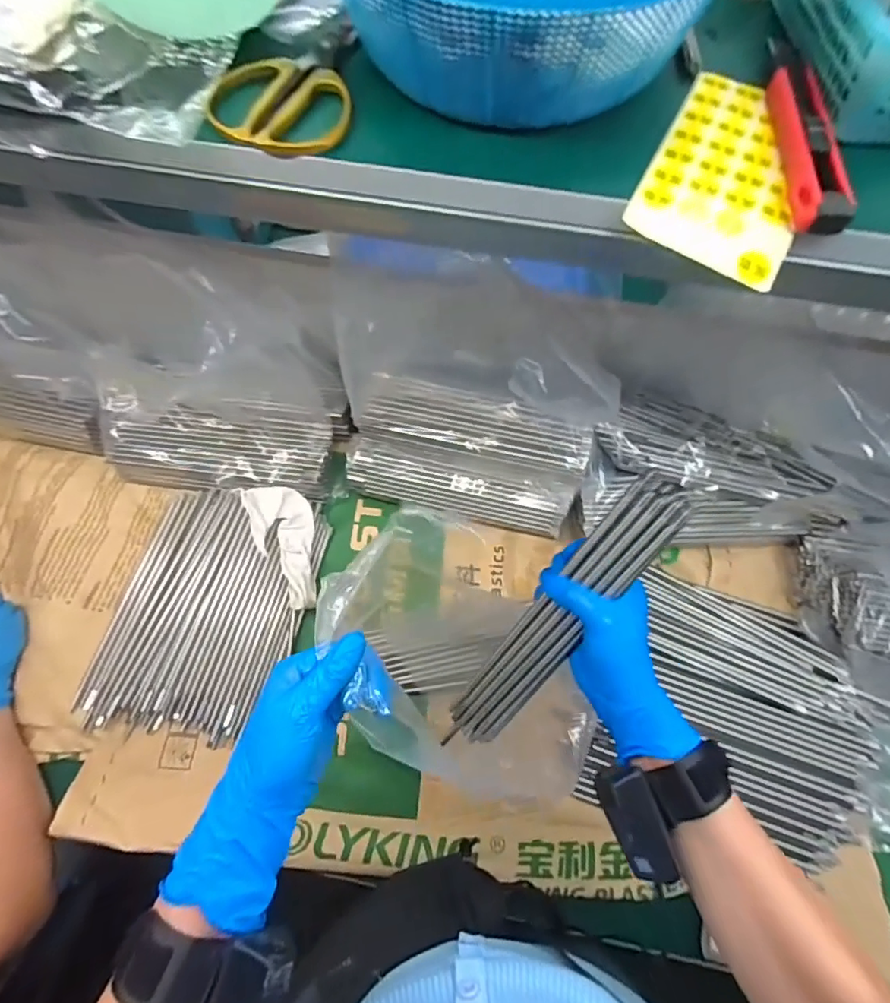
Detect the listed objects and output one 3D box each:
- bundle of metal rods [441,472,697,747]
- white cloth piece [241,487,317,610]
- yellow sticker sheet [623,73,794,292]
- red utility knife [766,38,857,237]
[{"bbox_3d":[0.086,0.100,0.409,0.043,0.291,0.020,39,30,15],"label":"bundle of metal rods"},{"bbox_3d":[-0.198,0.050,0.638,0.072,0.046,0.144,-16,68,-7],"label":"white cloth piece"},{"bbox_3d":[0.180,-0.209,0.320,0.092,0.007,0.164,26,71,7],"label":"yellow sticker sheet"},{"bbox_3d":[0.221,-0.228,0.317,0.026,0.017,0.159,7,67,2],"label":"red utility knife"}]

